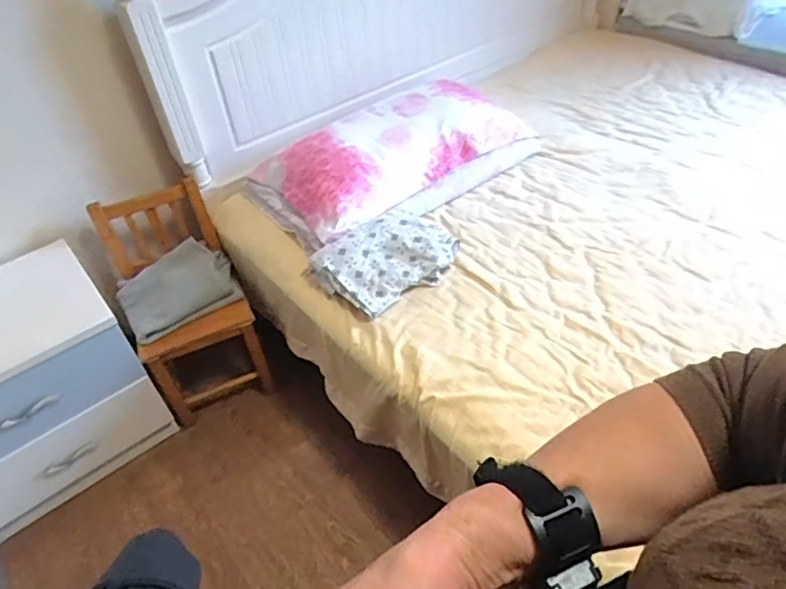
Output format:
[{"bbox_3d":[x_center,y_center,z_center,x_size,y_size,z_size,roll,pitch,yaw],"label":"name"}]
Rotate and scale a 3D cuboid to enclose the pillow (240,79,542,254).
[{"bbox_3d":[0.002,-0.401,1.566,0.751,0.167,0.416,-33,50,-25],"label":"pillow"}]

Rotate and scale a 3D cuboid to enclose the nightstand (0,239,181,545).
[{"bbox_3d":[-0.934,0.245,1.391,0.544,0.421,0.414,-34,50,-26],"label":"nightstand"}]

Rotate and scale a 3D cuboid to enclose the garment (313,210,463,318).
[{"bbox_3d":[-0.003,-0.087,1.296,0.322,0.085,0.224,-31,49,-23],"label":"garment"}]

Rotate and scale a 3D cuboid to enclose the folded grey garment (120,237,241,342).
[{"bbox_3d":[-0.573,-0.026,1.475,0.287,0.116,0.214,-24,47,-18],"label":"folded grey garment"}]

